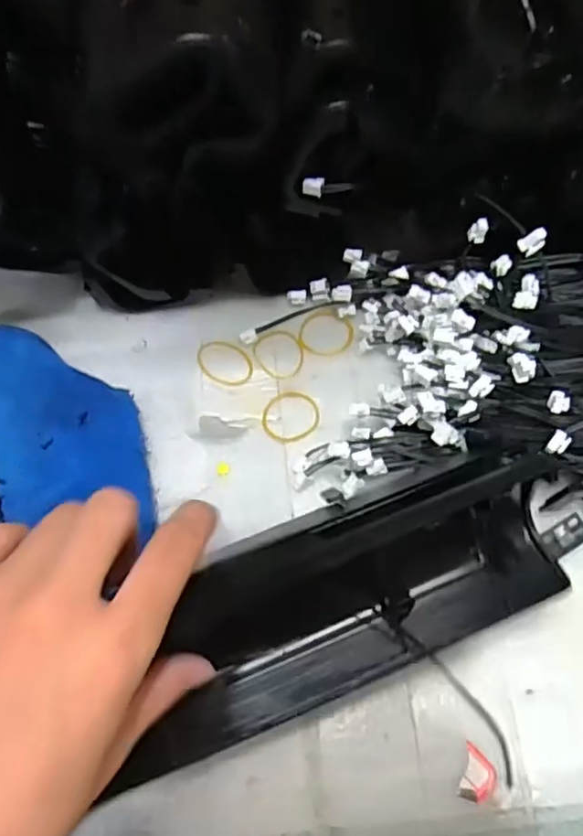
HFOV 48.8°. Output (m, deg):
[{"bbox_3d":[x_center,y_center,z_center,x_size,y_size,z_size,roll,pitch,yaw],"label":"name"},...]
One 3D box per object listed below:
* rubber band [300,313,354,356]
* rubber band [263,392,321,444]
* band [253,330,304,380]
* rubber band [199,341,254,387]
[{"bbox_3d":[0.020,-0.048,0.367,0.029,0.004,0.029,0,64,1],"label":"rubber band"},{"bbox_3d":[0.000,-0.001,0.345,0.031,0.004,0.029,0,64,1],"label":"rubber band"},{"bbox_3d":[-0.007,-0.037,0.362,0.027,0.004,0.032,-21,65,-9],"label":"band"},{"bbox_3d":[-0.038,-0.032,0.360,0.036,0.004,0.024,37,70,17],"label":"rubber band"}]

